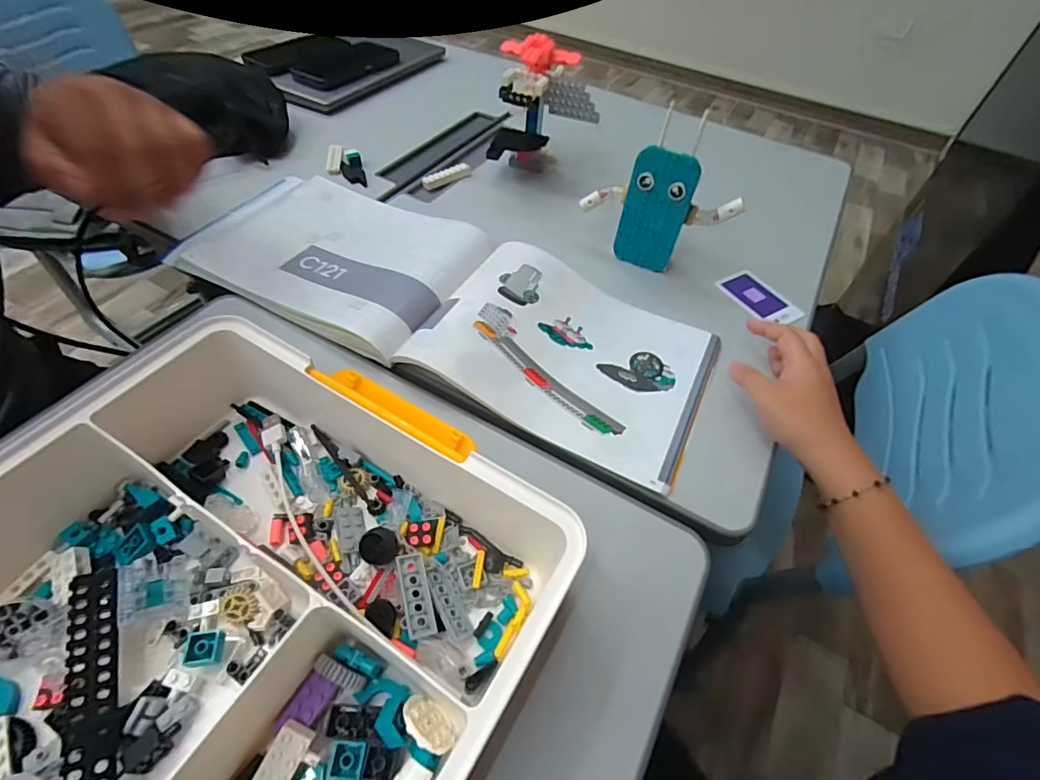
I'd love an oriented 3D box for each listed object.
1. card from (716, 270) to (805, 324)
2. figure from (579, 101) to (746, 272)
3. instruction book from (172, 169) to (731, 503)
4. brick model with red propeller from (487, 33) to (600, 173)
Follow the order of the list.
[{"bbox_3d":[0.255,-0.098,0.530,0.058,0.007,0.080,-16,54,-22],"label":"card"},{"bbox_3d":[0.145,-0.197,0.501,0.151,0.148,0.047,22,50,13],"label":"figure"},{"bbox_3d":[-0.072,-0.102,0.478,0.510,0.021,0.210,26,51,16],"label":"instruction book"},{"bbox_3d":[0.030,-0.335,0.608,0.124,0.143,0.103,8,49,1],"label":"brick model with red propeller"}]

